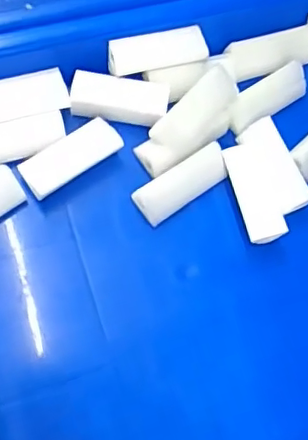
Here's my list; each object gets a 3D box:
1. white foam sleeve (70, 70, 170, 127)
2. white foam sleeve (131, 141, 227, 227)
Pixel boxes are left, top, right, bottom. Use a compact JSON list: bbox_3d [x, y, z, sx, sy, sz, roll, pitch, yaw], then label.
[{"bbox_3d":[-0.016,-0.058,0.268,0.044,0.011,0.020,7,73,-7],"label":"white foam sleeve"},{"bbox_3d":[0.013,-0.017,0.263,0.046,0.014,0.016,-33,81,-16],"label":"white foam sleeve"}]

